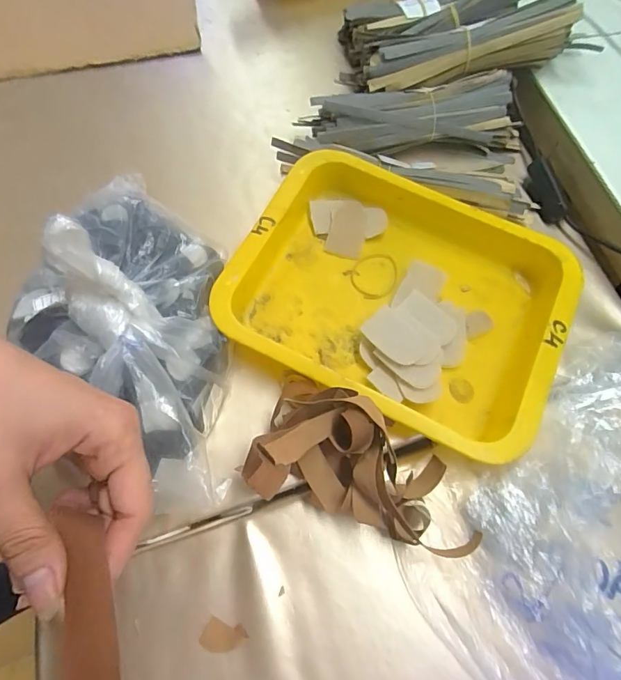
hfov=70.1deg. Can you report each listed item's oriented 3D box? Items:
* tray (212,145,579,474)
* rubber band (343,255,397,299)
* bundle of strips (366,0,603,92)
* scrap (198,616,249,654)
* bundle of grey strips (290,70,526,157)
[{"bbox_3d":[0.072,-0.038,0.362,0.250,0.042,0.198,26,73,9],"label":"tray"},{"bbox_3d":[0.058,-0.057,0.392,0.045,0.004,0.040,-38,74,-12],"label":"rubber band"},{"bbox_3d":[0.158,-0.274,0.408,0.214,0.043,0.046,-6,71,-3],"label":"bundle of strips"},{"bbox_3d":[-0.060,0.205,0.304,0.031,0.004,0.019,12,71,5],"label":"scrap"},{"bbox_3d":[0.102,-0.208,0.425,0.204,0.046,0.052,-9,70,-3],"label":"bundle of grey strips"}]

